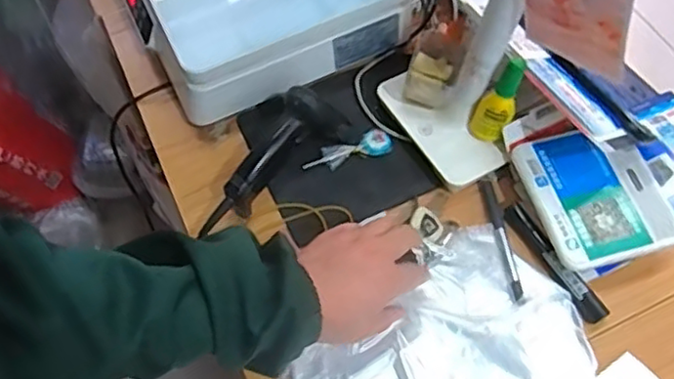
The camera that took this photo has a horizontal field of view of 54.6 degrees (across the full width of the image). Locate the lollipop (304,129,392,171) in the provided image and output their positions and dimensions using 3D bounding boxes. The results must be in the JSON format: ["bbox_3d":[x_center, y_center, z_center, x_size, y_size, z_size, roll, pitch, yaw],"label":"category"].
[{"bbox_3d":[0.011,-0.040,0.689,0.097,0.013,0.027,-20,62,-8],"label":"lollipop"}]

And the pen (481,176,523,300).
[{"bbox_3d":[0.161,0.046,0.632,0.014,0.008,0.126,-10,61,-3],"label":"pen"}]

